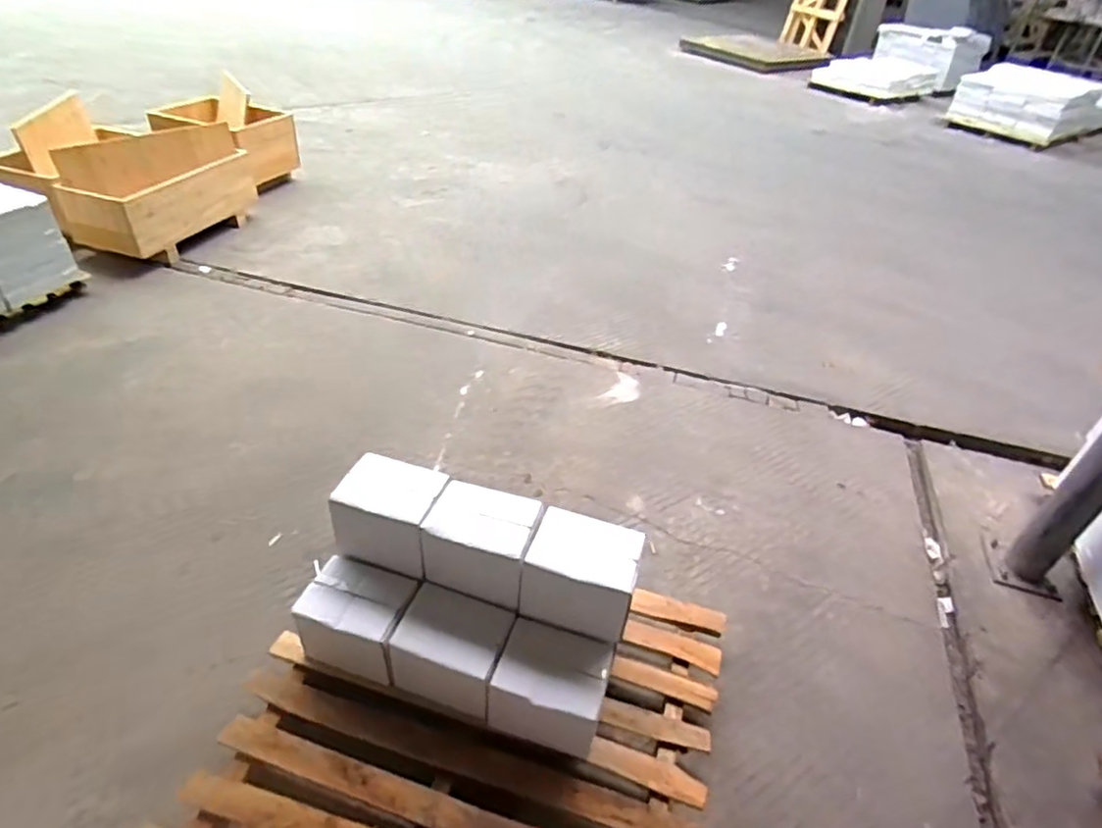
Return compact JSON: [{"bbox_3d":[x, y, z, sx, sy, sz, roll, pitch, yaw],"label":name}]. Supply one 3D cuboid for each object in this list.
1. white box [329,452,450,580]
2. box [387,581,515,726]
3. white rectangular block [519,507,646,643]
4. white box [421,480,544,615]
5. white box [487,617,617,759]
[{"bbox_3d":[-0.371,0.233,1.456,0.229,0.151,0.202,13,39,9],"label":"white box"},{"bbox_3d":[-0.223,0.527,1.400,0.232,0.185,0.162,15,40,12],"label":"box"},{"bbox_3d":[0.069,0.350,1.380,0.241,0.165,0.184,14,39,10],"label":"white rectangular block"},{"bbox_3d":[-0.155,0.293,1.436,0.234,0.157,0.185,14,39,10],"label":"white box"},{"bbox_3d":[-0.002,0.582,1.346,0.236,0.175,0.176,13,39,9],"label":"white box"}]

